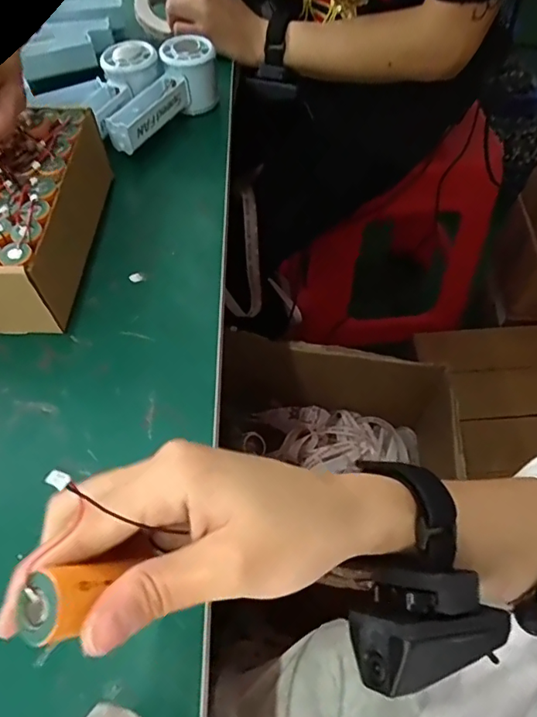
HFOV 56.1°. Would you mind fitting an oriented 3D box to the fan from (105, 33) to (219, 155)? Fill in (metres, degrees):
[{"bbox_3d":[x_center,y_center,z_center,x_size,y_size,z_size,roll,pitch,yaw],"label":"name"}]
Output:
[{"bbox_3d":[-0.111,-0.267,0.524,0.055,0.065,0.144,29,62,18],"label":"fan"}]

